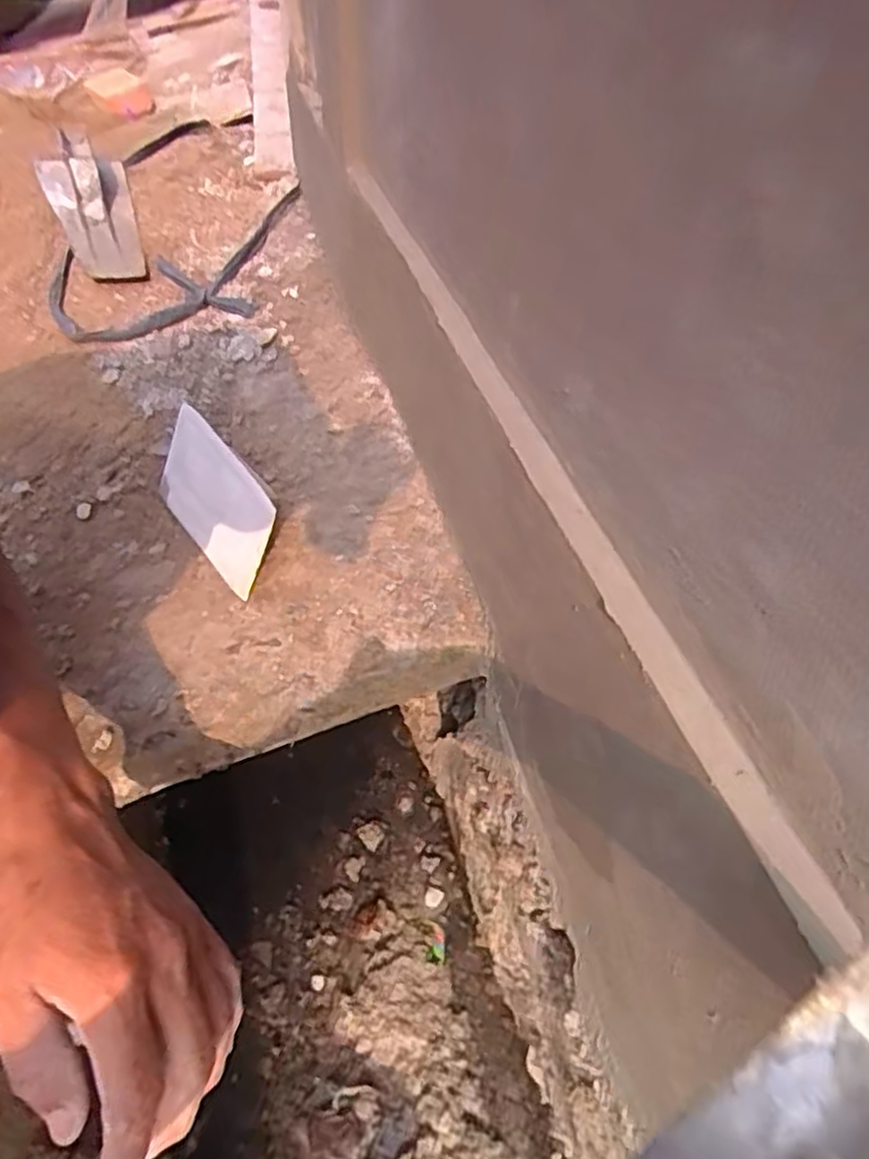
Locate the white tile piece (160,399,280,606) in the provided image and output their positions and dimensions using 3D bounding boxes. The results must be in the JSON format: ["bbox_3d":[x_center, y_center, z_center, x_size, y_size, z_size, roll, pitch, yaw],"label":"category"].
[{"bbox_3d":[-0.173,-0.062,0.548,0.006,0.087,0.157,-3,38,-46],"label":"white tile piece"}]

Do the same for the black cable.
[{"bbox_3d":[-0.294,-0.484,0.910,0.239,0.052,0.630,0,48,-2],"label":"black cable"}]

